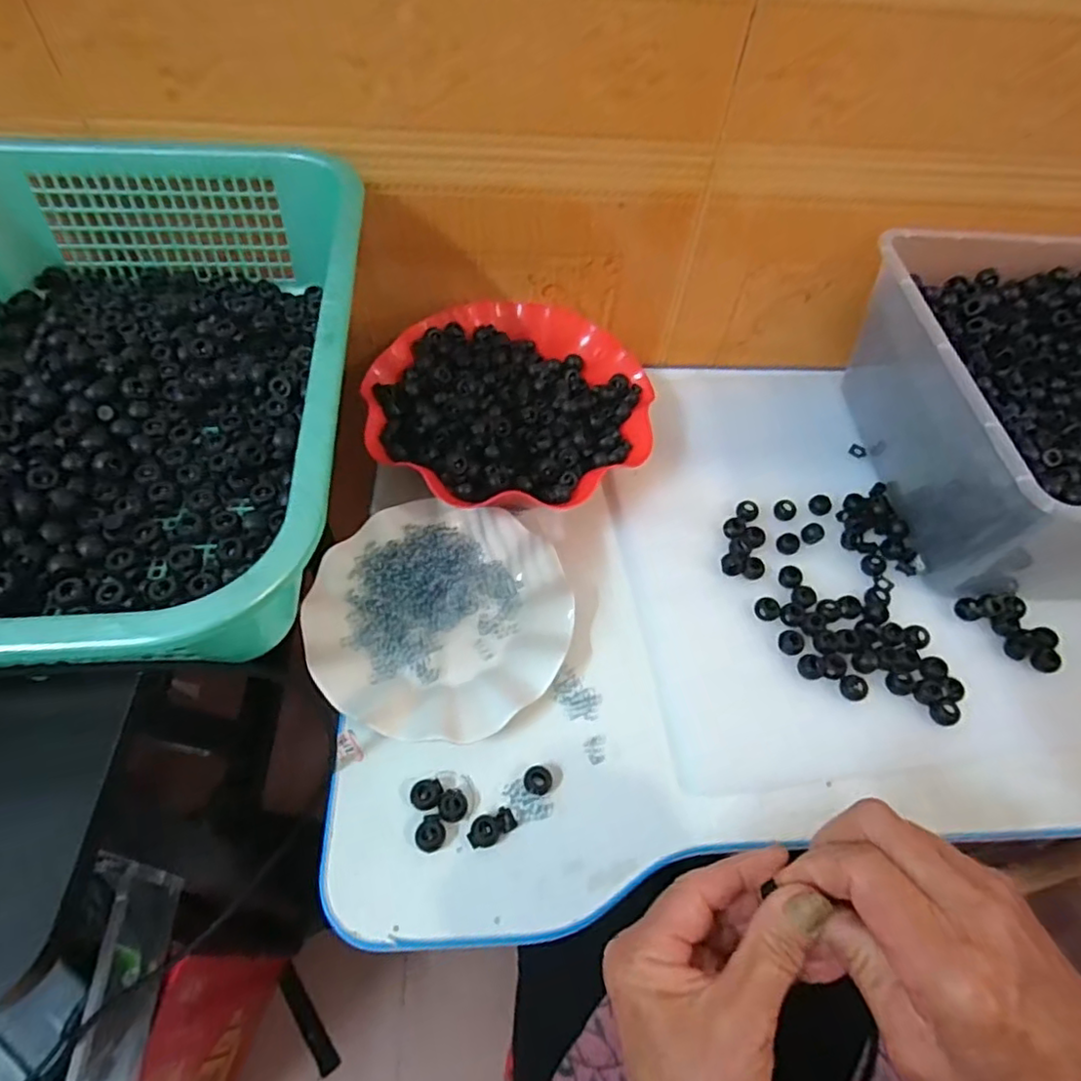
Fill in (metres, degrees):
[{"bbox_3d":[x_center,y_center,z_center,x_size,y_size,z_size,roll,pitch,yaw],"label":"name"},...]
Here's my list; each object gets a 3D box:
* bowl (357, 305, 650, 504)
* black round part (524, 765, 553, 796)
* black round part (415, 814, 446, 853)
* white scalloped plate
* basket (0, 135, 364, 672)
[{"bbox_3d":[-0.025,-0.111,0.520,0.224,0.054,0.206,2,56,-3],"label":"bowl"},{"bbox_3d":[-0.001,0.152,0.394,0.017,0.006,0.018,2,56,-3],"label":"black round part"},{"bbox_3d":[-0.066,0.176,0.373,0.018,0.012,0.019,2,56,-3],"label":"black round part"},{"bbox_3d":[-0.070,0.053,0.443,0.176,0.024,0.175,2,56,-3],"label":"white scalloped plate"},{"bbox_3d":[-0.258,-0.092,0.357,0.289,0.089,0.378,-3,56,-7],"label":"basket"}]

